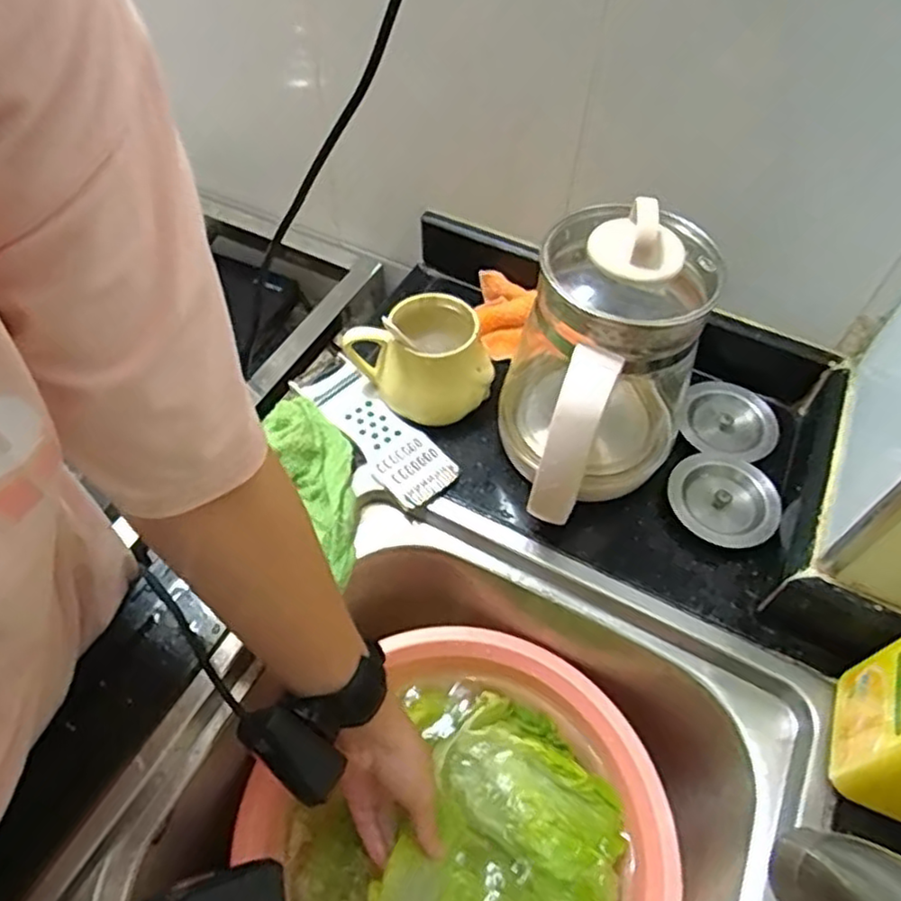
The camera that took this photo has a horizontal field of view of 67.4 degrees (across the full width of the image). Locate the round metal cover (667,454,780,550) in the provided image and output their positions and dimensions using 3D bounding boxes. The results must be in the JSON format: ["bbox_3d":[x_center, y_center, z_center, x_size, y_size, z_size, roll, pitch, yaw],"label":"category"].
[{"bbox_3d":[0.213,0.040,0.530,0.082,0.024,0.078,1,55,-1],"label":"round metal cover"}]

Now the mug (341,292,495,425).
[{"bbox_3d":[-0.020,-0.078,0.556,0.102,0.079,0.079,31,59,19],"label":"mug"}]

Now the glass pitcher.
[{"bbox_3d":[0.098,-0.047,0.477,0.129,0.207,0.165,25,58,15],"label":"glass pitcher"}]

